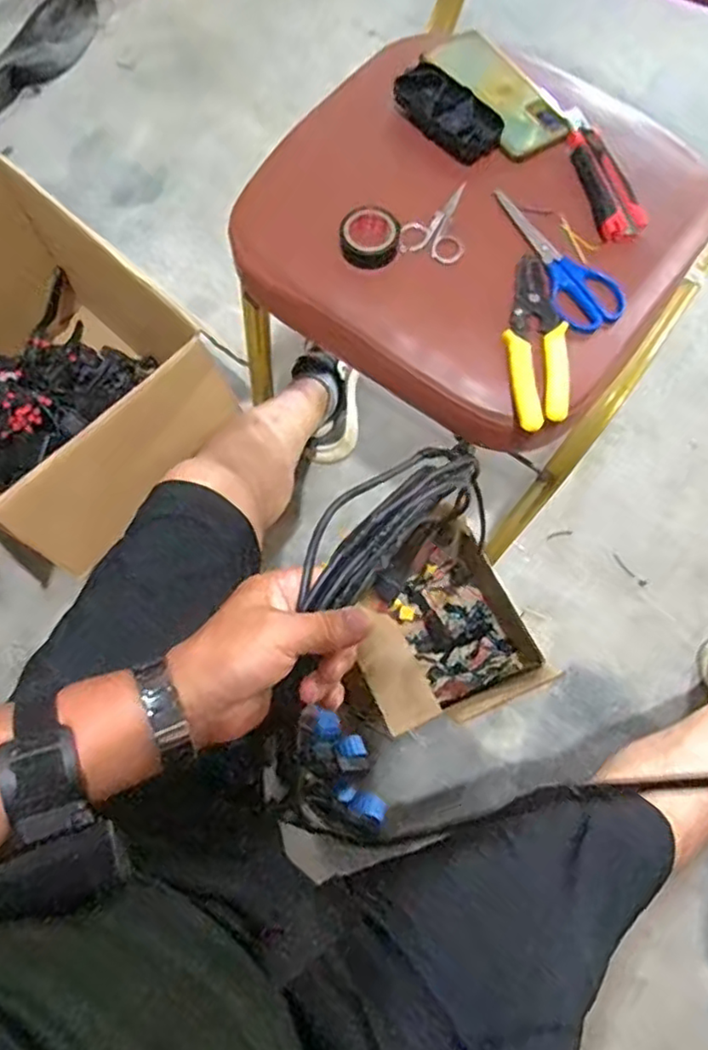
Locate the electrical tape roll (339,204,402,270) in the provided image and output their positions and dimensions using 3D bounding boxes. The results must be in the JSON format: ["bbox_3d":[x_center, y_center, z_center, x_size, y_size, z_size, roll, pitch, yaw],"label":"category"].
[{"bbox_3d":[0.014,-0.252,0.554,0.051,0.018,0.051,1,73,0],"label":"electrical tape roll"}]

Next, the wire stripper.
[{"bbox_3d":[0.152,-0.157,0.530,0.049,0.016,0.169,5,73,1],"label":"wire stripper"}]

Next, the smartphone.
[{"bbox_3d":[0.137,-0.429,0.623,0.077,0.012,0.177,-24,71,-14],"label":"smartphone"}]

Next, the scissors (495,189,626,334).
[{"bbox_3d":[0.185,-0.240,0.559,0.065,0.012,0.159,-17,74,-5],"label":"scissors"}]

